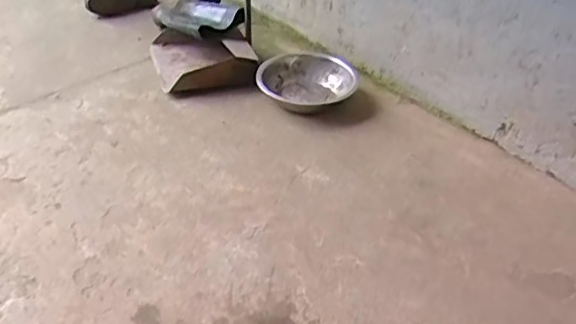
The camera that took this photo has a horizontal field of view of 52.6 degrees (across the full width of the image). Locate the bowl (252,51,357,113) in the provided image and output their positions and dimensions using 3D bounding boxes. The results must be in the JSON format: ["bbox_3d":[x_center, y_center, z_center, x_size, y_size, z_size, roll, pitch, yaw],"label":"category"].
[{"bbox_3d":[0.053,-0.216,1.591,0.244,0.068,0.297,20,41,22],"label":"bowl"}]

